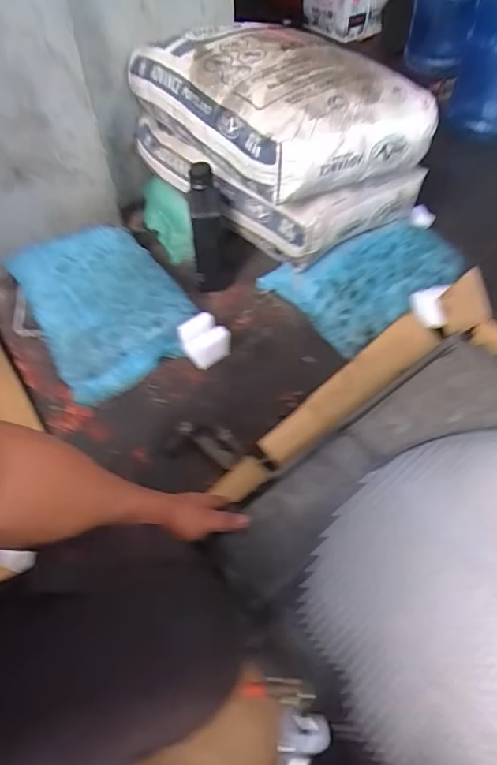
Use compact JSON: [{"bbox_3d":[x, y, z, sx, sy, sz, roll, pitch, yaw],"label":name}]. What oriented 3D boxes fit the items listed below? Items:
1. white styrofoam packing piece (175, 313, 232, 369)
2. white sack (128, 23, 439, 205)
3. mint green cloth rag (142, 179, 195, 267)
[{"bbox_3d":[-0.084,-0.080,0.847,0.071,0.062,0.077,-33,58,-23],"label":"white styrofoam packing piece"},{"bbox_3d":[0.045,-0.557,0.892,0.368,0.148,0.523,-27,56,-19],"label":"white sack"},{"bbox_3d":[-0.185,-0.386,1.074,0.082,0.114,0.225,-22,68,-16],"label":"mint green cloth rag"}]

